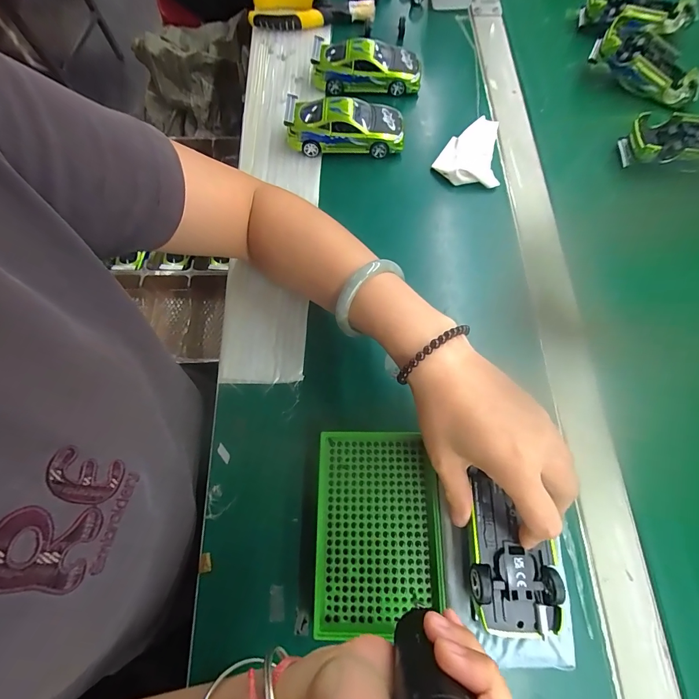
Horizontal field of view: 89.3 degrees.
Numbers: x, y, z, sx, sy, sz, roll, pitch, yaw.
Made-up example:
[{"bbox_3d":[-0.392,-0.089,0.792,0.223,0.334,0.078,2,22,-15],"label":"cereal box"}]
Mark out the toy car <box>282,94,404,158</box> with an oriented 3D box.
[{"bbox_3d":[-0.006,-0.252,0.402,0.132,0.043,0.054,1,71,1],"label":"toy car"}]

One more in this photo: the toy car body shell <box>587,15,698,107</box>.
[{"bbox_3d":[0.361,-0.343,0.433,0.137,0.049,0.061,25,73,-5],"label":"toy car body shell"}]

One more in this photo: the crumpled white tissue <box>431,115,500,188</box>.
[{"bbox_3d":[0.134,-0.228,0.403,0.069,0.018,0.096,5,71,2],"label":"crumpled white tissue"}]

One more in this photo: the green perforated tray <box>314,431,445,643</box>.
[{"bbox_3d":[0.022,0.137,0.276,0.091,0.023,0.137,1,71,1],"label":"green perforated tray"}]

